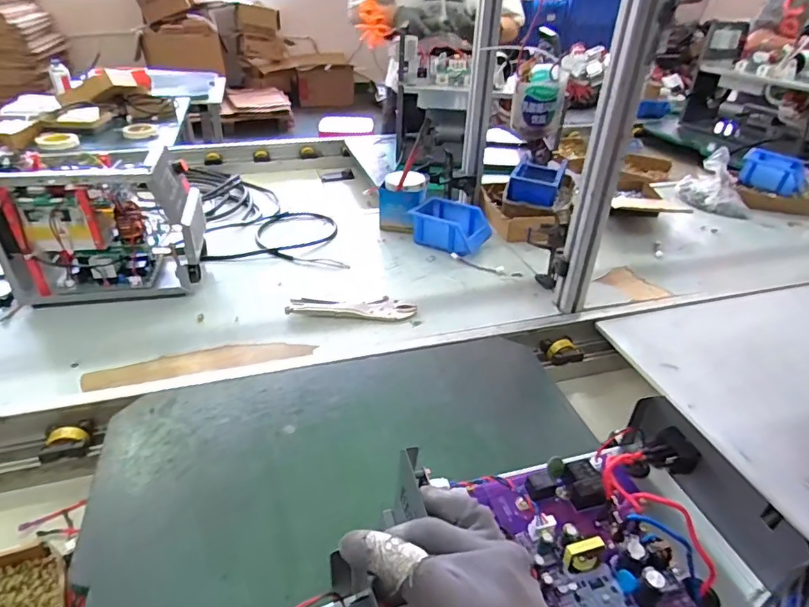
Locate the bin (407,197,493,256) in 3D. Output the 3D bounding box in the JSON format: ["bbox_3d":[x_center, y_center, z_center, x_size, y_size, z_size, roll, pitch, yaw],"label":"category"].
[{"bbox_3d":[0.096,-0.163,1.079,0.154,0.076,0.113,22,38,26],"label":"bin"}]

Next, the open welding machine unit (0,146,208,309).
[{"bbox_3d":[-0.504,-0.130,0.853,0.291,0.226,0.129,-4,34,-10],"label":"open welding machine unit"}]

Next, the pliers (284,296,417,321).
[{"bbox_3d":[-0.089,0.009,0.859,0.214,0.013,0.048,3,34,0],"label":"pliers"}]

